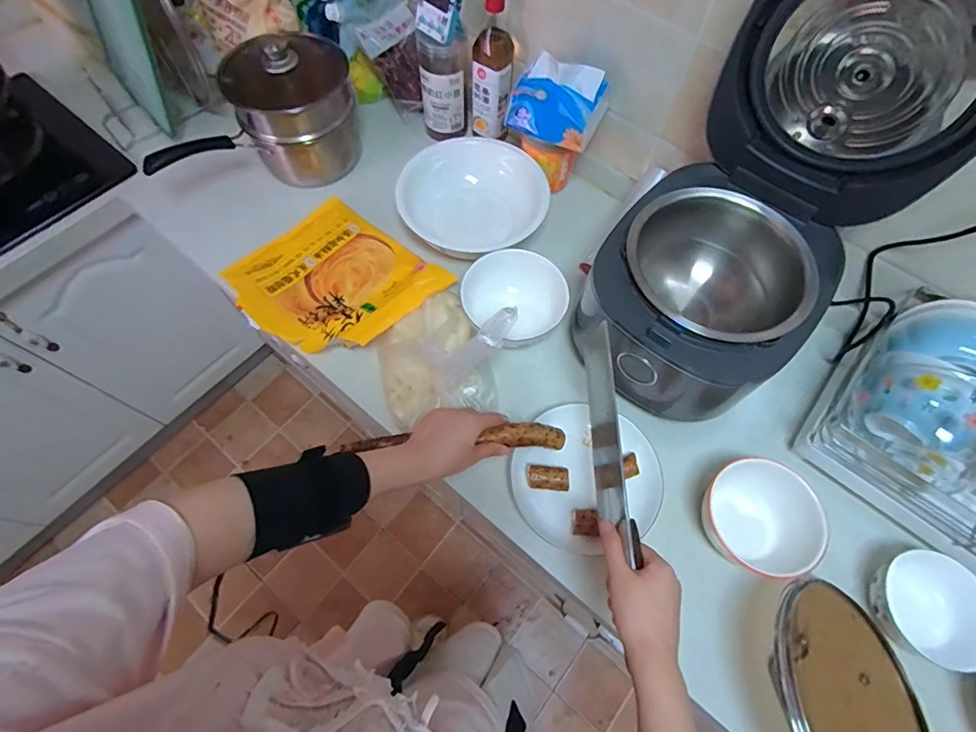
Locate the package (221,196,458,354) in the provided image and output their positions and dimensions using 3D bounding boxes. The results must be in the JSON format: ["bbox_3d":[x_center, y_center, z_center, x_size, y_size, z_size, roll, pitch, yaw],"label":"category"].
[{"bbox_3d":[-0.243,-0.137,0.746,0.276,0.049,0.251,40,70,16],"label":"package"}]

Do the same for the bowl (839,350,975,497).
[{"bbox_3d":[0.525,0.055,0.561,0.150,0.110,0.115,36,69,14],"label":"bowl"}]

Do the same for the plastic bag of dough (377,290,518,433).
[{"bbox_3d":[-0.064,-0.041,0.631,0.175,0.138,0.185,-9,65,-6],"label":"plastic bag of dough"}]

